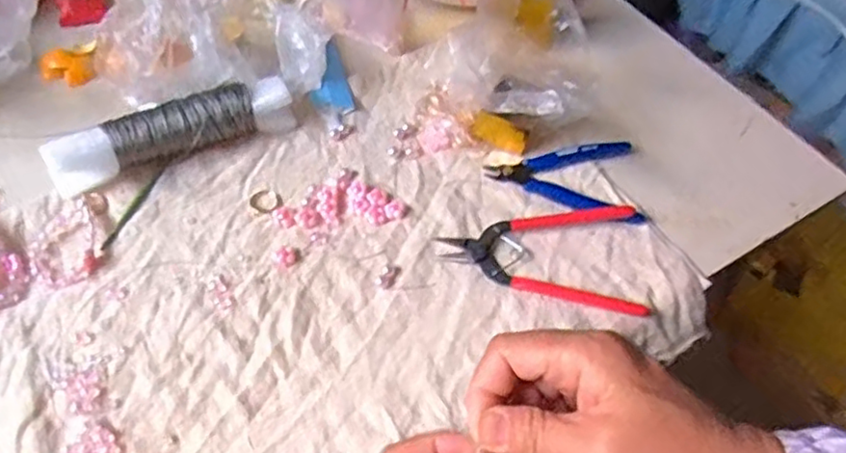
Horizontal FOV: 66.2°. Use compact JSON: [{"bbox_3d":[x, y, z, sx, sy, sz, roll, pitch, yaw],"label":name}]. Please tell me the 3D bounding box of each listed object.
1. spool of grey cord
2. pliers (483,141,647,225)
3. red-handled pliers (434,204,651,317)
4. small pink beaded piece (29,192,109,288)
[{"bbox_3d":[-0.187,-0.071,0.495,0.180,0.040,0.033,-24,59,-18],"label":"spool of grey cord"},{"bbox_3d":[0.110,-0.040,0.509,0.116,0.012,0.075,5,54,1],"label":"pliers"},{"bbox_3d":[0.084,0.017,0.464,0.139,0.009,0.092,5,54,2],"label":"red-handled pliers"},{"bbox_3d":[-0.251,0.009,0.459,0.047,0.008,0.075,-9,55,-8],"label":"small pink beaded piece"}]

